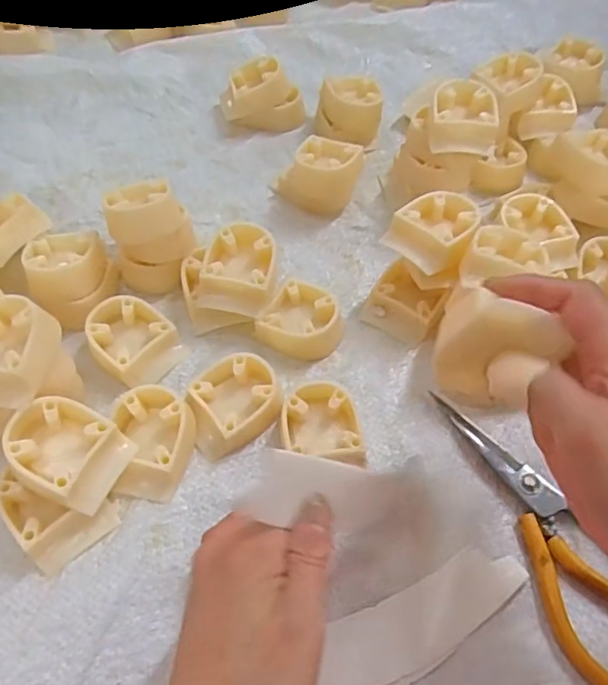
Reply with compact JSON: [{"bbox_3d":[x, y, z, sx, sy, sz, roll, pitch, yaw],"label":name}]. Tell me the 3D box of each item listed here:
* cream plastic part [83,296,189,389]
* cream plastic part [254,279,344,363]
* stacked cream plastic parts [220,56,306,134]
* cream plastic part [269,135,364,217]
[{"bbox_3d":[-0.110,-0.003,0.380,0.047,0.019,0.058,-38,64,-23],"label":"cream plastic part"},{"bbox_3d":[0.001,-0.015,0.395,0.050,0.020,0.048,23,58,14],"label":"cream plastic part"},{"bbox_3d":[-0.035,-0.215,0.516,0.070,0.038,0.051,-3,56,-3],"label":"stacked cream plastic parts"},{"bbox_3d":[0.010,-0.131,0.461,0.060,0.039,0.046,19,58,12],"label":"cream plastic part"}]

